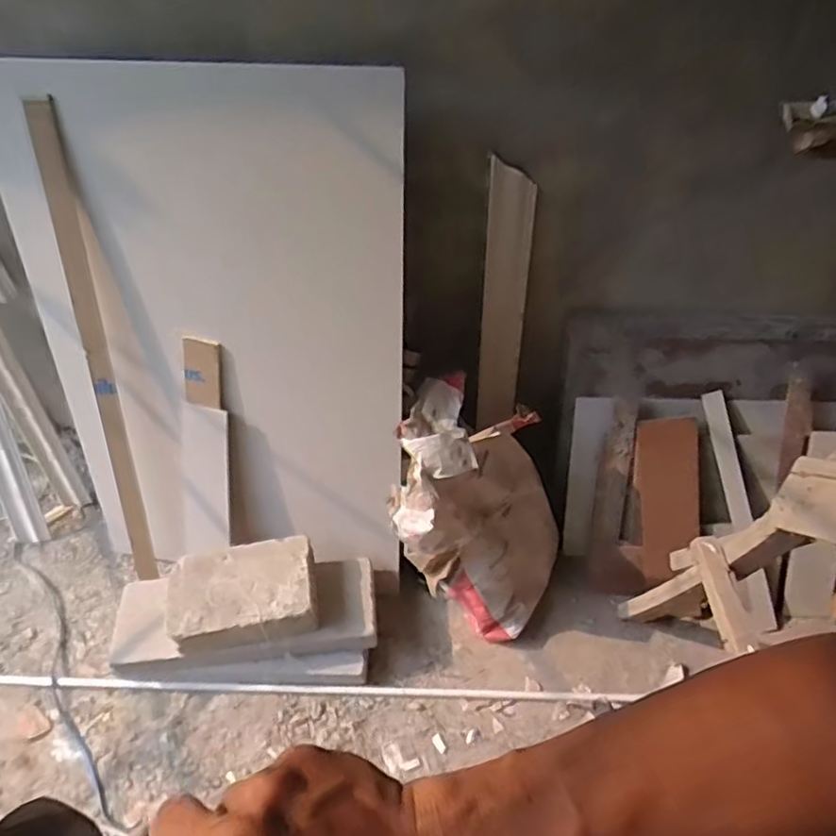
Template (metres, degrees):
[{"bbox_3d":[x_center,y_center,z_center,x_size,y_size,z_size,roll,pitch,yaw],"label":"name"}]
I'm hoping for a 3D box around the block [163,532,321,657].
[{"bbox_3d":[-0.411,0.410,1.438,0.349,0.090,0.215,-8,49,-4],"label":"block"}]

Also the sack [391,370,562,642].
[{"bbox_3d":[0.143,0.224,1.477,0.234,0.628,0.377,13,55,49],"label":"sack"}]

